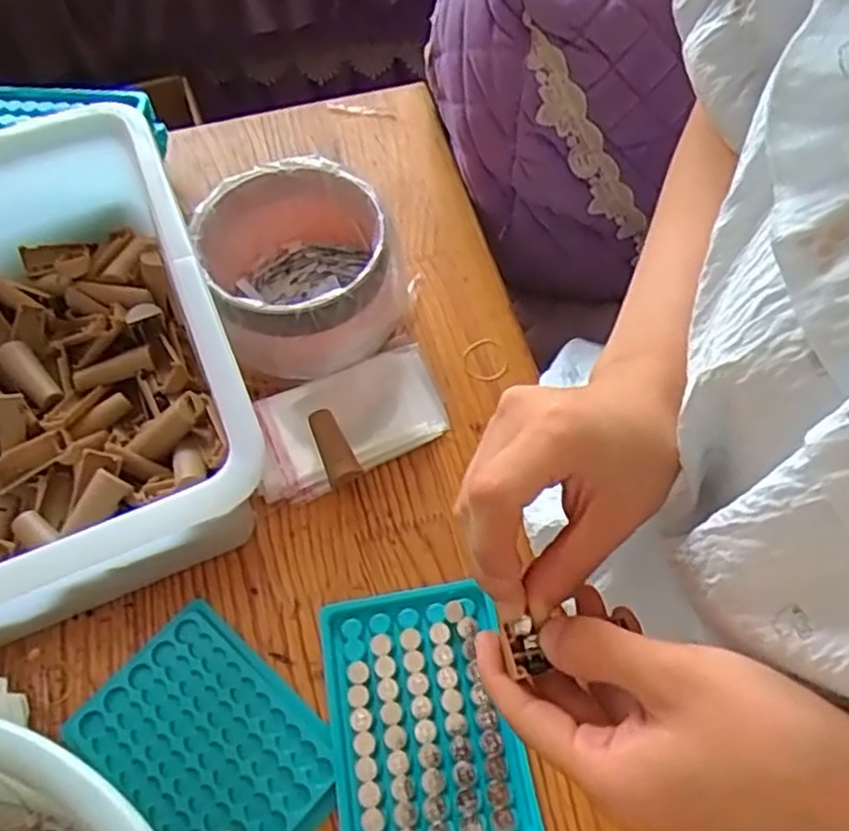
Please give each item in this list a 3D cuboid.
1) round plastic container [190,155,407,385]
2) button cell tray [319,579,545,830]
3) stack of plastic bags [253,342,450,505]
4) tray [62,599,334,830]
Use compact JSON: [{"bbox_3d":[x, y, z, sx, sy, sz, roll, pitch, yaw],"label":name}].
[{"bbox_3d":[-0.077,-0.088,0.470,0.108,0.089,0.117,-1,60,2],"label":"round plastic container"},{"bbox_3d":[-0.001,0.156,0.377,0.094,0.009,0.132,-10,60,-3],"label":"button cell tray"},{"bbox_3d":[-0.048,0.003,0.461,0.124,0.014,0.070,-25,62,-11],"label":"stack of plastic bags"},{"bbox_3d":[-0.109,0.167,0.373,0.128,0.006,0.091,36,68,20],"label":"tray"}]

